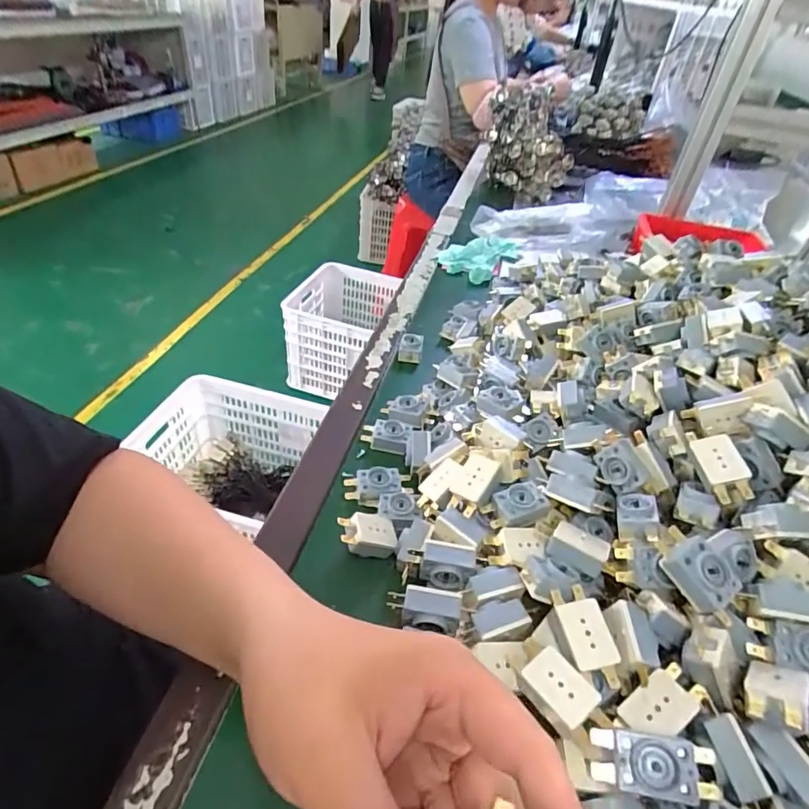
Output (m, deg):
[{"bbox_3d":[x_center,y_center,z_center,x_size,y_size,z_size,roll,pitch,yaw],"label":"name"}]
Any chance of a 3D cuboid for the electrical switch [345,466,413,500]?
[{"bbox_3d":[-0.023,0.072,0.441,0.057,0.022,0.027,1,40,-7],"label":"electrical switch"}]

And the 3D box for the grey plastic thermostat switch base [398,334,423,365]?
[{"bbox_3d":[0.008,-0.069,0.608,0.027,0.023,0.030,10,40,4],"label":"grey plastic thermostat switch base"}]

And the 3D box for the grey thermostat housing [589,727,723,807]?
[{"bbox_3d":[0.123,0.181,0.252,0.053,0.012,0.026,0,69,15],"label":"grey thermostat housing"}]

